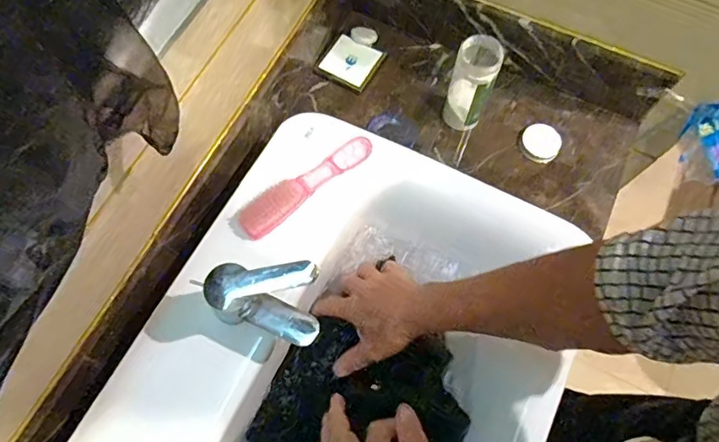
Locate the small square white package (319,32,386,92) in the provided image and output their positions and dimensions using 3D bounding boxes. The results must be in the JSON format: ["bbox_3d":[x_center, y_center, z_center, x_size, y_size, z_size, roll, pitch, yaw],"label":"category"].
[{"bbox_3d":[-0.012,-0.264,0.825,0.086,0.013,0.084,32,72,10],"label":"small square white package"}]

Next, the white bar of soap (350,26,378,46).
[{"bbox_3d":[0.007,-0.309,0.837,0.046,0.011,0.031,16,70,4],"label":"white bar of soap"}]

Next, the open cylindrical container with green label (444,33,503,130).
[{"bbox_3d":[0.165,-0.199,0.734,0.064,0.146,0.063,0,70,-1],"label":"open cylindrical container with green label"}]

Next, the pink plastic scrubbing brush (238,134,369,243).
[{"bbox_3d":[-0.067,-0.048,0.636,0.193,0.021,0.037,-38,75,-14],"label":"pink plastic scrubbing brush"}]

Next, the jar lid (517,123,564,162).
[{"bbox_3d":[0.280,-0.123,0.775,0.063,0.010,0.059,32,72,10],"label":"jar lid"}]

